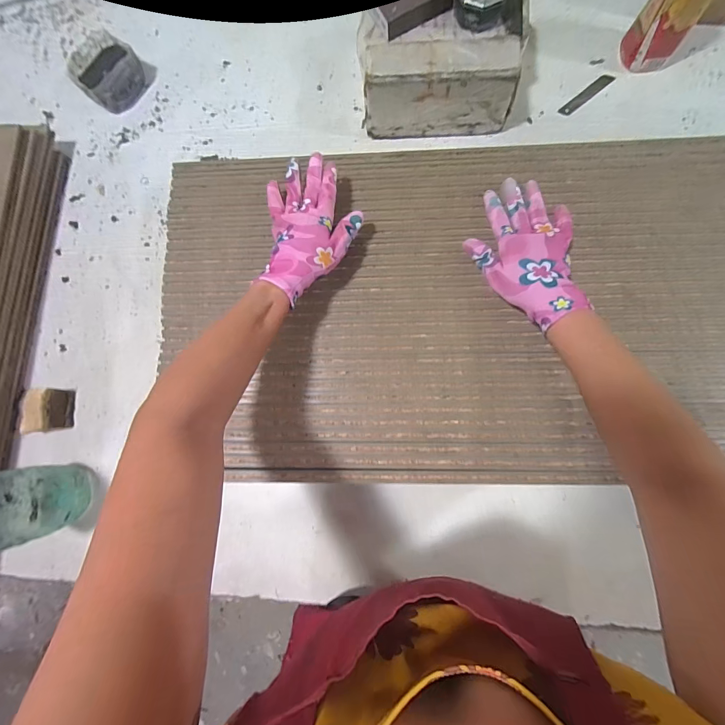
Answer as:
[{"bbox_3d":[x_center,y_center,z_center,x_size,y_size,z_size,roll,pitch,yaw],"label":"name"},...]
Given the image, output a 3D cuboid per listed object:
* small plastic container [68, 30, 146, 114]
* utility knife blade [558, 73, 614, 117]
[{"bbox_3d":[-0.415,-0.475,0.584,0.084,0.054,0.101,39,86,8],"label":"small plastic container"},{"bbox_3d":[0.347,-0.414,0.545,0.096,0.004,0.019,-37,81,-2],"label":"utility knife blade"}]

